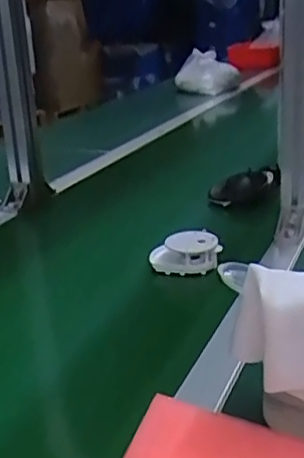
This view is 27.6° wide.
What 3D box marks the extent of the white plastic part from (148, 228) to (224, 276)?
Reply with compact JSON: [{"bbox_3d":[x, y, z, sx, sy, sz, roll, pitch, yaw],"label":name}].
[{"bbox_3d":[0.040,0.028,0.740,0.081,0.042,0.051,3,20,10],"label":"white plastic part"}]

